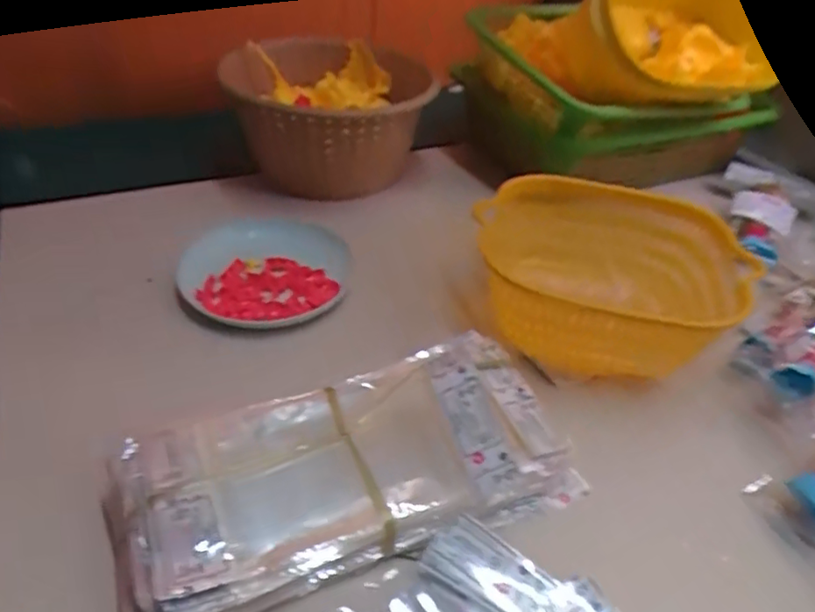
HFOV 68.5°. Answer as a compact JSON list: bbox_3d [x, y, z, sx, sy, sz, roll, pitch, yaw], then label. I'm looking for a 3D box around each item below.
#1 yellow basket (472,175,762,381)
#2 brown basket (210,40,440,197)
[{"bbox_3d":[0.158,-0.020,0.499,0.199,0.094,0.192,6,38,3],"label":"yellow basket"},{"bbox_3d":[-0.079,-0.194,0.647,0.182,0.135,0.150,-22,43,-24],"label":"brown basket"}]

